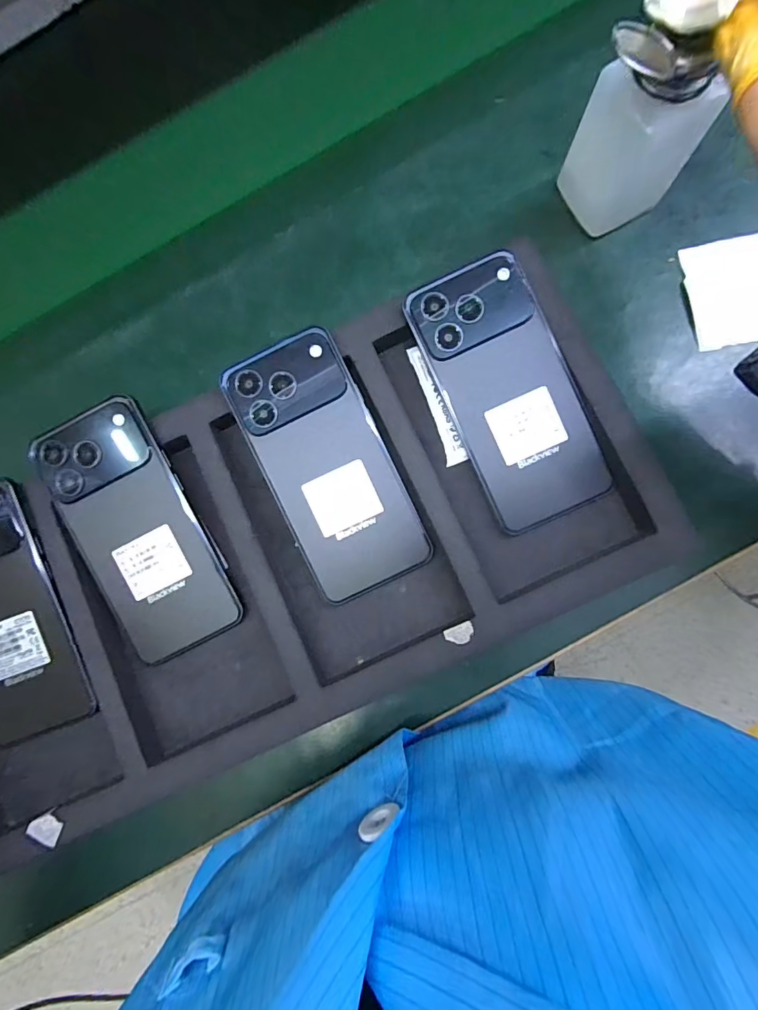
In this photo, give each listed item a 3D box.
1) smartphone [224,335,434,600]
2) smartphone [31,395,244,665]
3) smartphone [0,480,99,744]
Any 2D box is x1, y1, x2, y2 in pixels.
[{"bbox_3d":[-0.031,-0.023,0.279,0.073,0.005,0.161,-26,93,-1],"label":"smartphone"},{"bbox_3d":[-0.153,0.018,0.286,0.078,0.007,0.159,-28,94,0],"label":"smartphone"},{"bbox_3d":[-0.240,0.071,0.289,0.071,0.007,0.161,-21,93,-2],"label":"smartphone"}]

